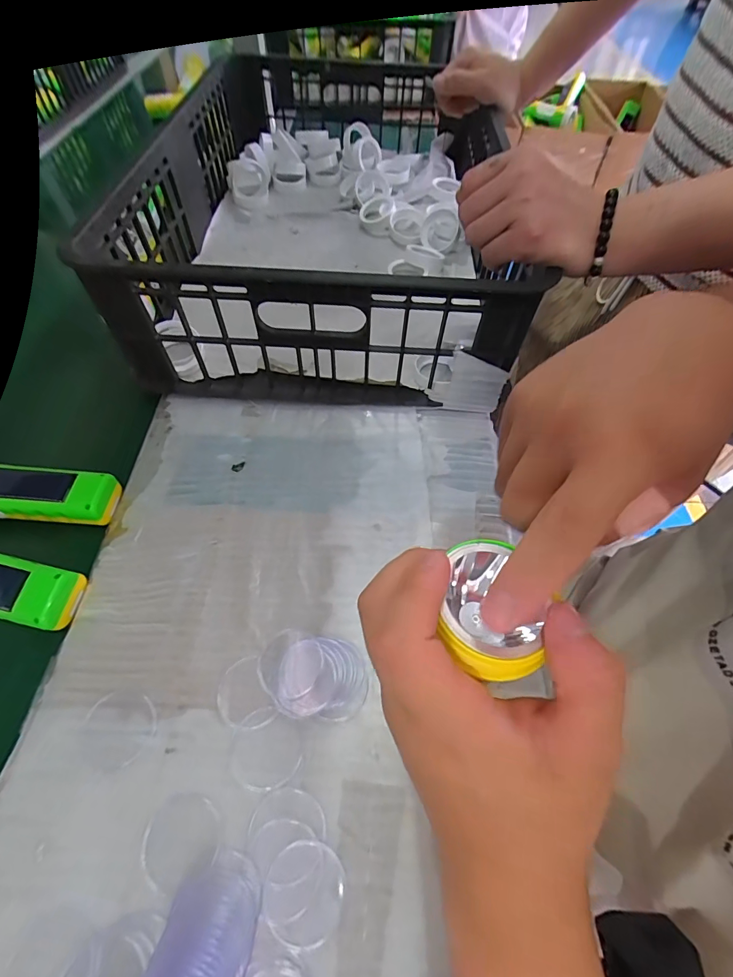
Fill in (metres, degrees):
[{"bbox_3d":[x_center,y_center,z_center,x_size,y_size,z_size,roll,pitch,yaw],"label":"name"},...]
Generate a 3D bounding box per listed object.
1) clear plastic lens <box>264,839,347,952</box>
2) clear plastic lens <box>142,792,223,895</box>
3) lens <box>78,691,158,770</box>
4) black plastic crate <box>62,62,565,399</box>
[{"bbox_3d":[-0.034,0.218,0.222,0.041,0.004,0.041,13,58,7],"label":"clear plastic lens"},{"bbox_3d":[-0.105,0.196,0.232,0.041,0.004,0.039,1,57,-1],"label":"clear plastic lens"},{"bbox_3d":[-0.156,0.150,0.259,0.043,0.004,0.040,13,57,6],"label":"lens"},{"bbox_3d":[-0.038,-0.358,0.520,0.372,0.143,0.584,3,57,0],"label":"black plastic crate"}]

